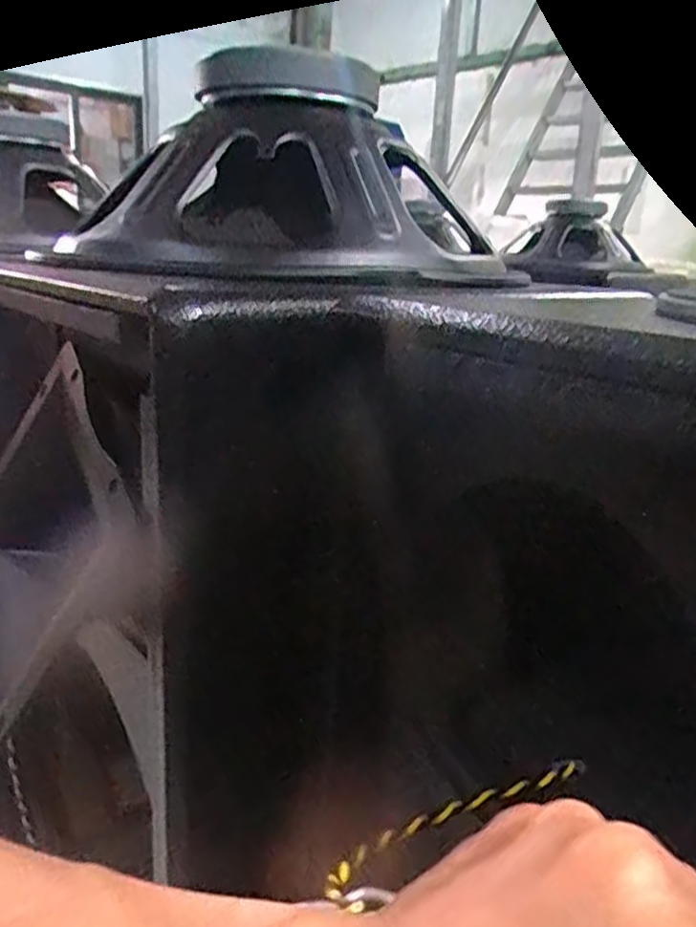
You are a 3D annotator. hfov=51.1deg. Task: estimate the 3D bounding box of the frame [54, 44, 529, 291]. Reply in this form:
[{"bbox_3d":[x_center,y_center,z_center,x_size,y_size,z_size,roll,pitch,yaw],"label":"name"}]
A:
[{"bbox_3d":[-0.025,-0.198,0.487,0.218,0.138,0.231,18,22,41],"label":"frame"}]

